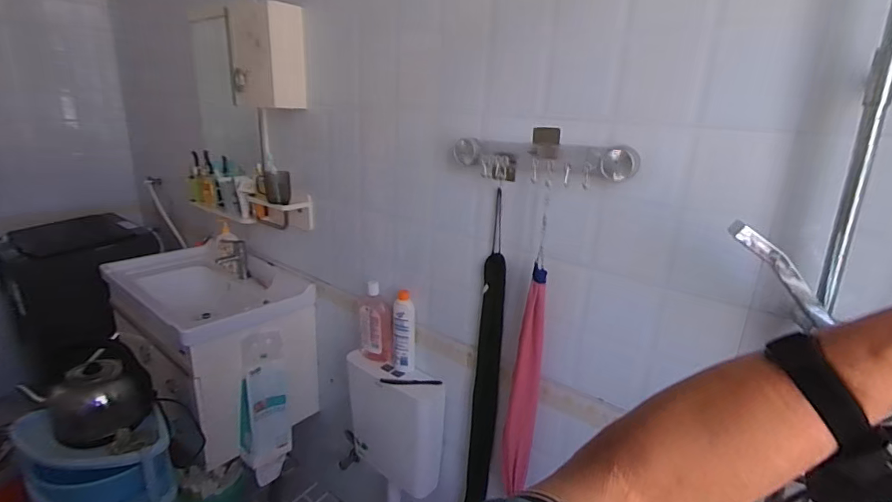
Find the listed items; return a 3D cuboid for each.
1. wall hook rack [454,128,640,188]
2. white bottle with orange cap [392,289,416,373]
[{"bbox_3d":[0.192,-0.195,0.974,0.410,0.099,0.049,15,22,35],"label":"wall hook rack"},{"bbox_3d":[-0.123,0.240,1.343,0.059,0.228,0.065,-4,19,-19],"label":"white bottle with orange cap"}]

